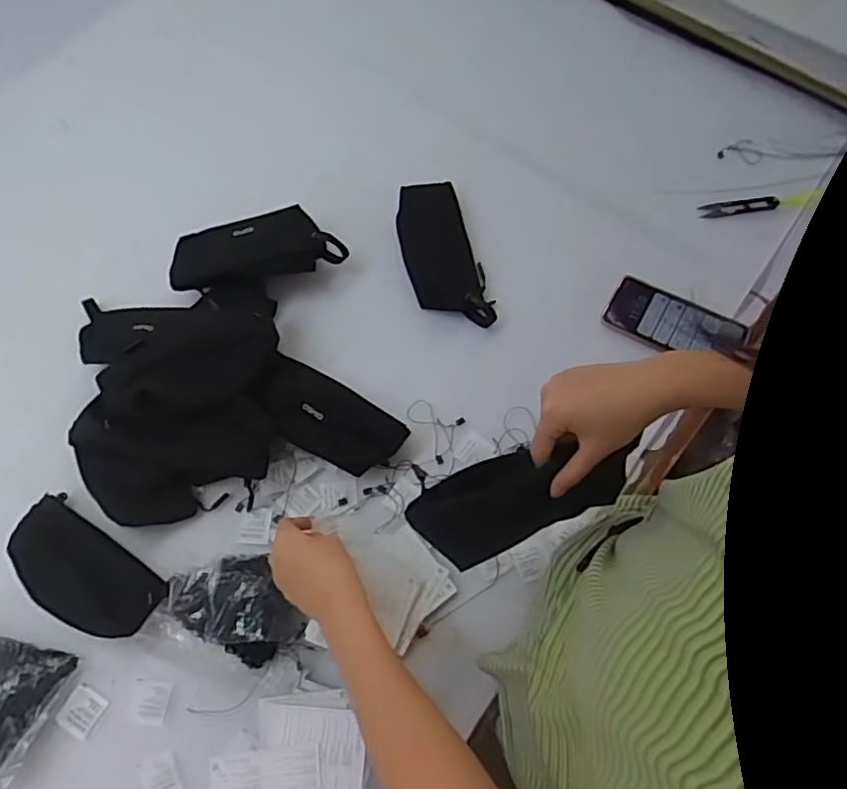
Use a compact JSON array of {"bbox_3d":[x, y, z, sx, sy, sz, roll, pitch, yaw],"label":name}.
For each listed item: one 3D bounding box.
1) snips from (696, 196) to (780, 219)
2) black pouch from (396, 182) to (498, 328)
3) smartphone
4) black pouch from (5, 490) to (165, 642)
[{"bbox_3d":[0.423,-0.251,0.844,0.100,0.012,0.026,-7,68,-1],"label":"snips"},{"bbox_3d":[0.021,-0.185,0.823,0.094,0.047,0.221,-16,69,-4],"label":"black pouch"},{"bbox_3d":[0.310,-0.087,0.778,0.162,0.010,0.079,26,72,12],"label":"smartphone"},{"bbox_3d":[-0.374,0.195,0.684,0.194,0.039,0.092,32,73,14],"label":"black pouch"}]

